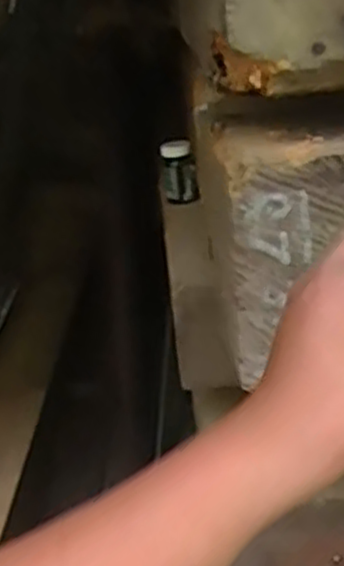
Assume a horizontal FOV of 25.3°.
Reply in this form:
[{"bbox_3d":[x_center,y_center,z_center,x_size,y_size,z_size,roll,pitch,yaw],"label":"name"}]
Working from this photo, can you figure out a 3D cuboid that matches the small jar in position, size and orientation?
[{"bbox_3d":[0.013,-0.189,1.319,0.059,0.111,0.053,-4,22,1],"label":"small jar"}]

